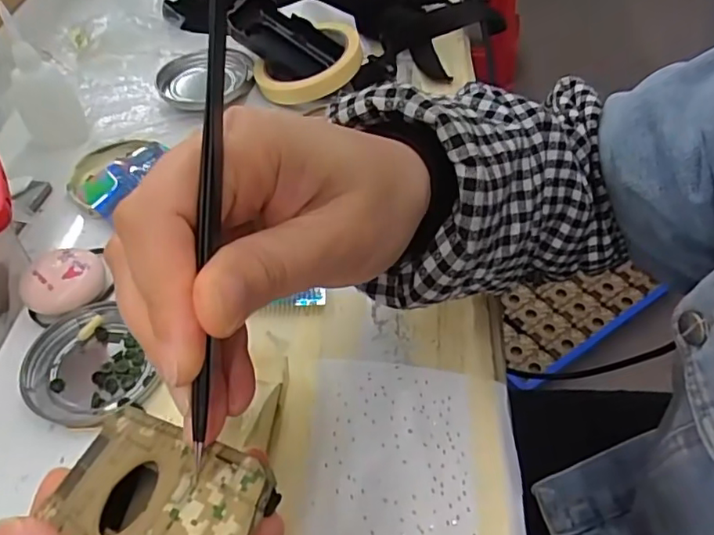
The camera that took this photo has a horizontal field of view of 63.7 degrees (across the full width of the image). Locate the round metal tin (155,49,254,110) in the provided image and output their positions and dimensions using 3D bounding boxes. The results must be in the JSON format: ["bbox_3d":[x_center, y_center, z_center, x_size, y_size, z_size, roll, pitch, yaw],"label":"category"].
[{"bbox_3d":[-0.136,-0.166,0.513,0.080,0.022,0.084,0,49,0],"label":"round metal tin"}]

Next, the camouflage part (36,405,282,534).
[{"bbox_3d":[-0.063,0.071,0.172,0.095,0.013,0.046,0,39,46],"label":"camouflage part"}]

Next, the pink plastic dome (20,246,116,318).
[{"bbox_3d":[-0.182,0.009,0.360,0.050,0.021,0.042,-25,53,-20],"label":"pink plastic dome"}]

